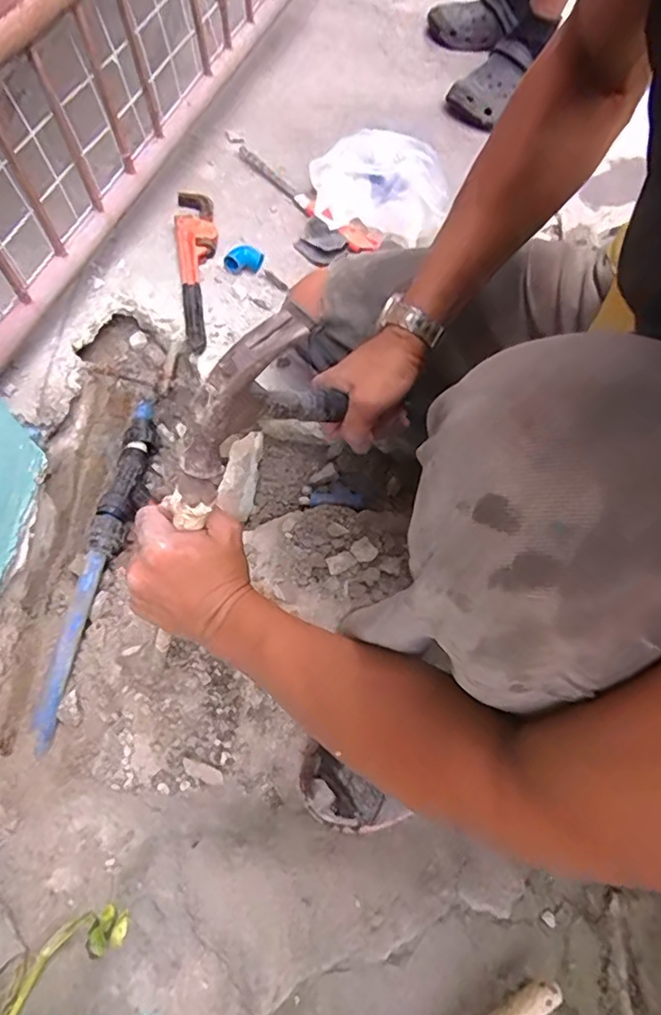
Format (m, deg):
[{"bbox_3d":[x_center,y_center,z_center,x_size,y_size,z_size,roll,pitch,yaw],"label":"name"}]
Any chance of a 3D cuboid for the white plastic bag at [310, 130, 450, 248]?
[{"bbox_3d":[0.071,-0.468,0.825,0.199,0.063,0.169,11,66,6],"label":"white plastic bag"}]

